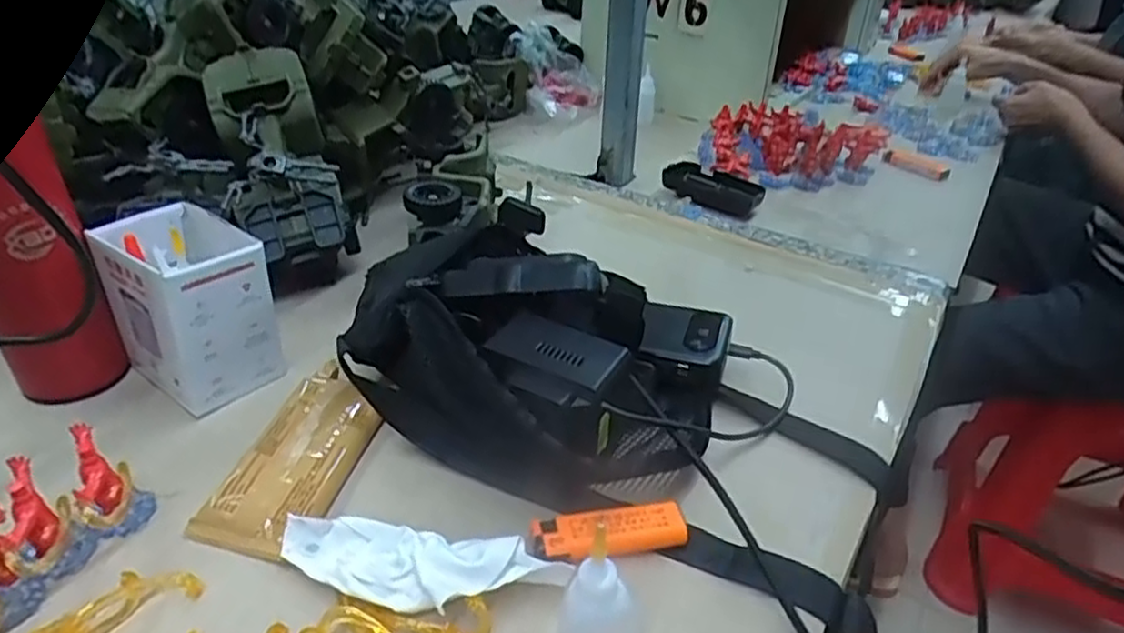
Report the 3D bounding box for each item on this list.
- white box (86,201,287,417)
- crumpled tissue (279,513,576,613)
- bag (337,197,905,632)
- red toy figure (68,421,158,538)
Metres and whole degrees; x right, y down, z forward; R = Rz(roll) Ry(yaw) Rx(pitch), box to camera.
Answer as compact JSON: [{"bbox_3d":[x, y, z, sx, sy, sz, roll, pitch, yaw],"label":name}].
[{"bbox_3d":[-0.238,-0.007,0.472,0.098,0.098,0.074,26,39,29],"label":"white box"},{"bbox_3d":[-0.070,0.117,0.349,0.141,0.035,0.041,11,34,10],"label":"crumpled tissue"},{"bbox_3d":[0.031,0.026,0.445,0.350,0.098,0.193,21,37,24],"label":"bag"},{"bbox_3d":[-0.238,0.085,0.380,0.033,0.044,0.043,-21,41,-33],"label":"red toy figure"}]

